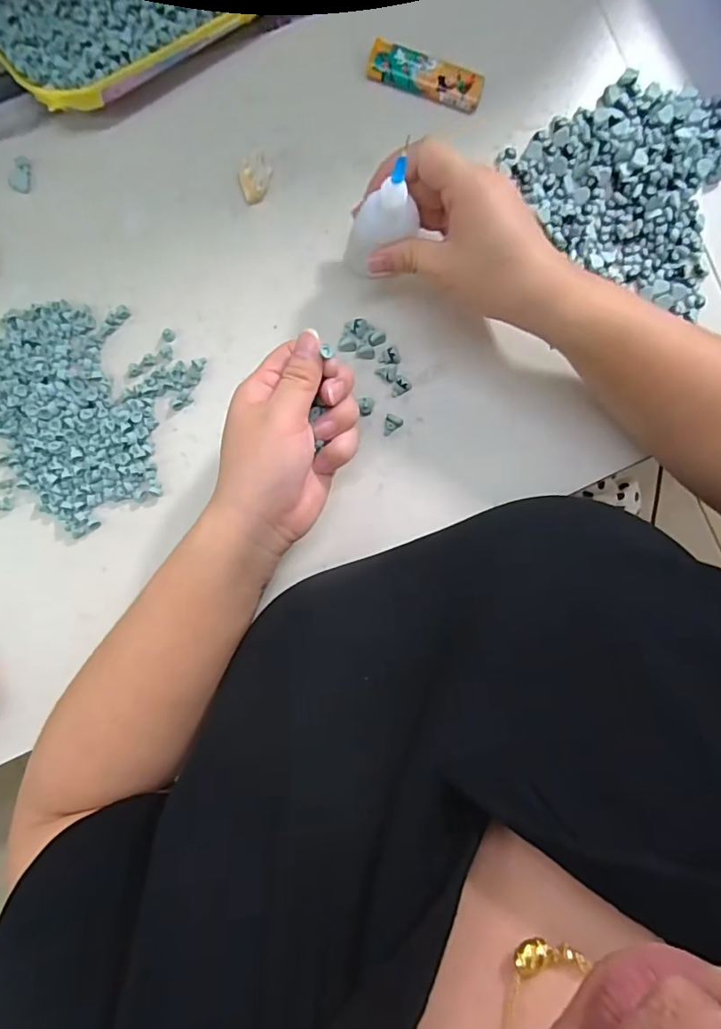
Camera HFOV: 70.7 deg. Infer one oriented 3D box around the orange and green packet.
[{"bbox_3d":[0.045,-0.301,0.349,0.078,0.011,0.022,15,89,-2],"label":"orange and green packet"}]

